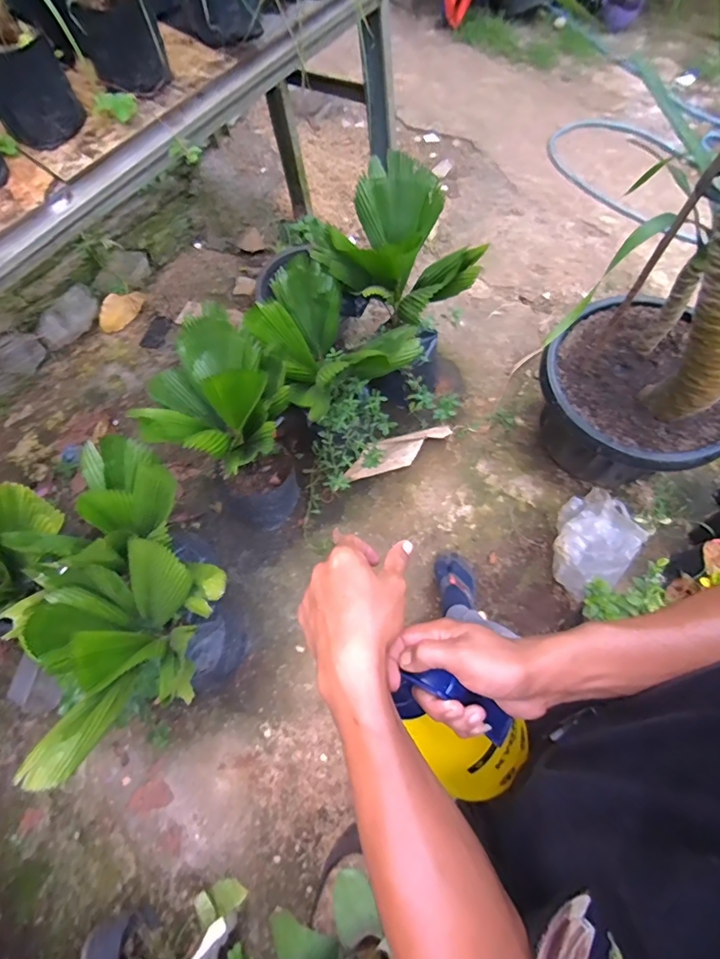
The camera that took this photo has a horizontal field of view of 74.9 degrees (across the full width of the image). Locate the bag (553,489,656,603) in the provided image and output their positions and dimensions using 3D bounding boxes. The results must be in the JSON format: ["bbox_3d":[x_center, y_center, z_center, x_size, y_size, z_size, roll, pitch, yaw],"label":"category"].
[{"bbox_3d":[0.649,0.153,1.288,0.304,0.130,0.220,-43,67,-14],"label":"bag"}]

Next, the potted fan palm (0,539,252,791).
[{"bbox_3d":[-0.426,0.391,1.021,0.410,0.509,0.316,-24,64,-6],"label":"potted fan palm"}]

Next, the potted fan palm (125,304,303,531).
[{"bbox_3d":[-0.310,-0.097,1.228,0.363,0.584,0.324,37,73,21],"label":"potted fan palm"}]

